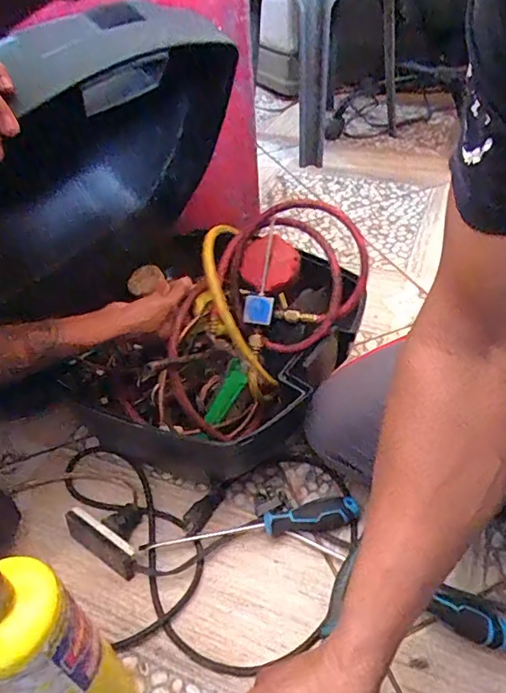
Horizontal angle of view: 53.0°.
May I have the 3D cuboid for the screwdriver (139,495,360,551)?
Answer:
[{"bbox_3d":[0.000,0.214,0.603,0.252,0.031,0.028,-10,43,-5],"label":"screwdriver"}]

